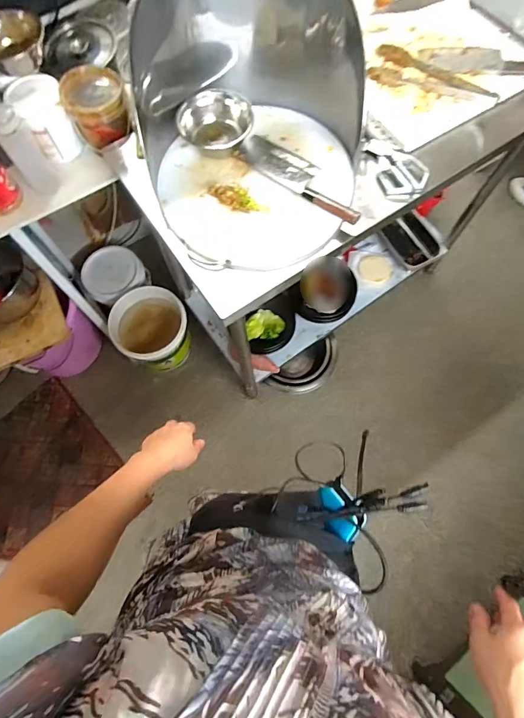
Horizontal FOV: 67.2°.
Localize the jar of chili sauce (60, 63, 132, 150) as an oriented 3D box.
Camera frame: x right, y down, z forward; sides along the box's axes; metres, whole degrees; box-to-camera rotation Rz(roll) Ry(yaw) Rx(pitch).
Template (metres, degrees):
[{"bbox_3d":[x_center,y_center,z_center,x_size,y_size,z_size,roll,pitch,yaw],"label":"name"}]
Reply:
[{"bbox_3d":[-0.371,-0.573,0.894,0.137,0.101,0.123,-23,71,-6],"label":"jar of chili sauce"}]

